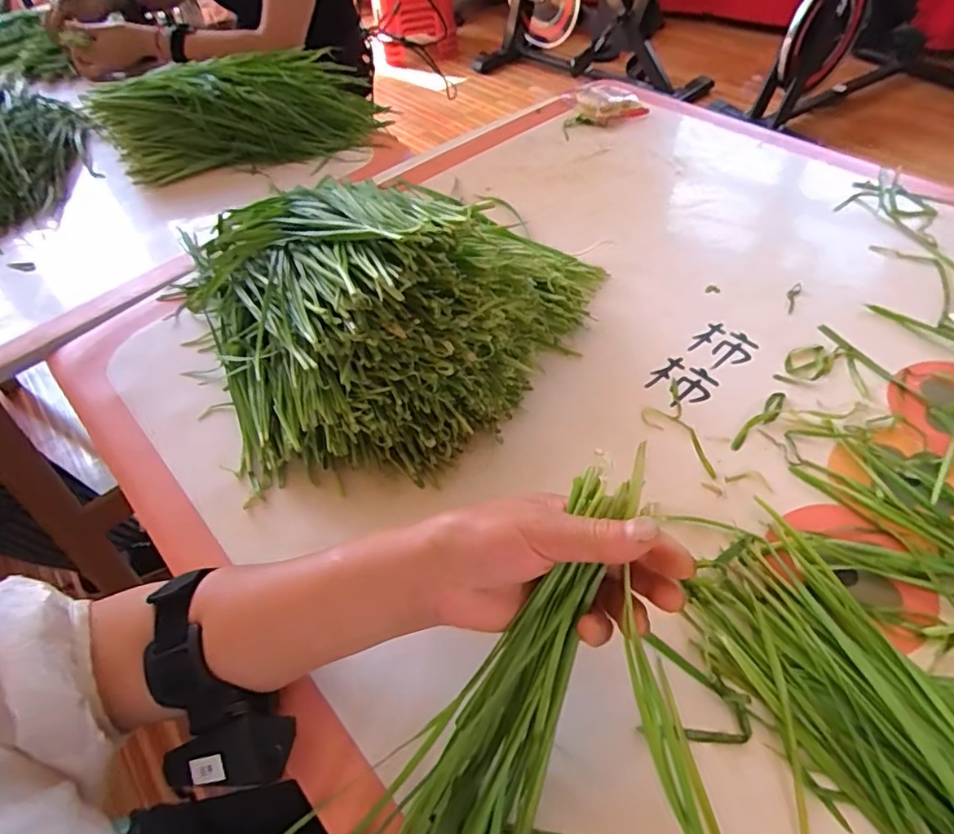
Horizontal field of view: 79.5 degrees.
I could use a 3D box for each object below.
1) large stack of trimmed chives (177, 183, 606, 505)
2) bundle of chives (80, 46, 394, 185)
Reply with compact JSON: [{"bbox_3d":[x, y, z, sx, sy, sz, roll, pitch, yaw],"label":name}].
[{"bbox_3d":[-0.089,-0.113,0.461,0.299,0.138,0.301,-30,54,-19],"label":"large stack of trimmed chives"},{"bbox_3d":[-0.307,-0.402,0.754,0.346,0.085,0.168,-17,51,-10],"label":"bundle of chives"}]

